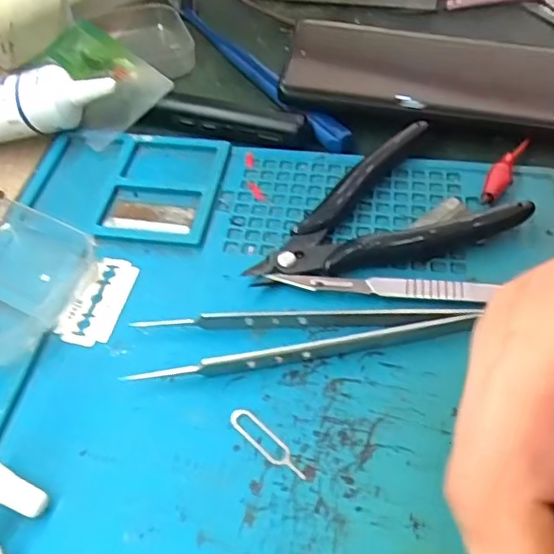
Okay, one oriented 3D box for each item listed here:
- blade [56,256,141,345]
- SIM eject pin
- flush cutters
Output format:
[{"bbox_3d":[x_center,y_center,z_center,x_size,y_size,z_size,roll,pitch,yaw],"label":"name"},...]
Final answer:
[{"bbox_3d":[-0.071,0.009,0.238,0.021,0.004,0.042,12,53,4],"label":"blade"},{"bbox_3d":[-0.003,0.055,0.197,0.008,0.004,0.033,-38,59,-25],"label":"SIM eject pin"},{"bbox_3d":[0.042,-0.031,0.259,0.124,0.010,0.067,-20,53,-14],"label":"flush cutters"}]

